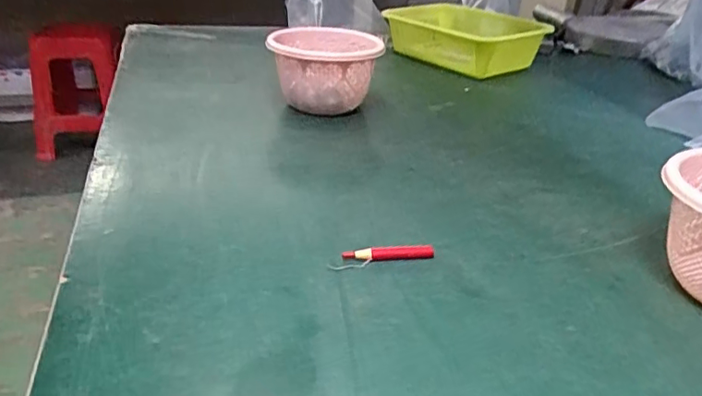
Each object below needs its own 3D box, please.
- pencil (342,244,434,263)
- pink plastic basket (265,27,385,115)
[{"bbox_3d":[0.031,0.045,0.449,0.073,0.009,0.013,-1,27,-8],"label":"pencil"},{"bbox_3d":[-0.037,-0.168,0.751,0.137,0.092,0.158,7,27,9],"label":"pink plastic basket"}]

